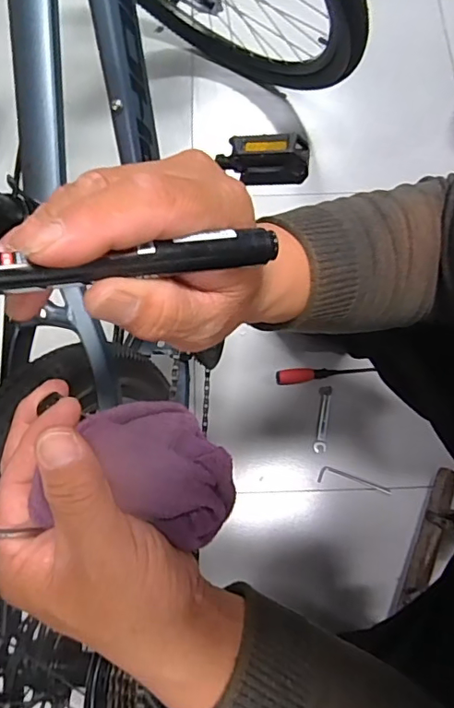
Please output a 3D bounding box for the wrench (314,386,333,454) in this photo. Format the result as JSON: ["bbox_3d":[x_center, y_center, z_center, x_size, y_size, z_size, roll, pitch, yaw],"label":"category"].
[{"bbox_3d":[0.173,0.116,0.939,0.022,0.011,0.120,8,70,3],"label":"wrench"}]

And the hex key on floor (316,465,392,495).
[{"bbox_3d":[0.219,0.222,0.899,0.122,0.005,0.030,15,71,6],"label":"hex key on floor"}]

